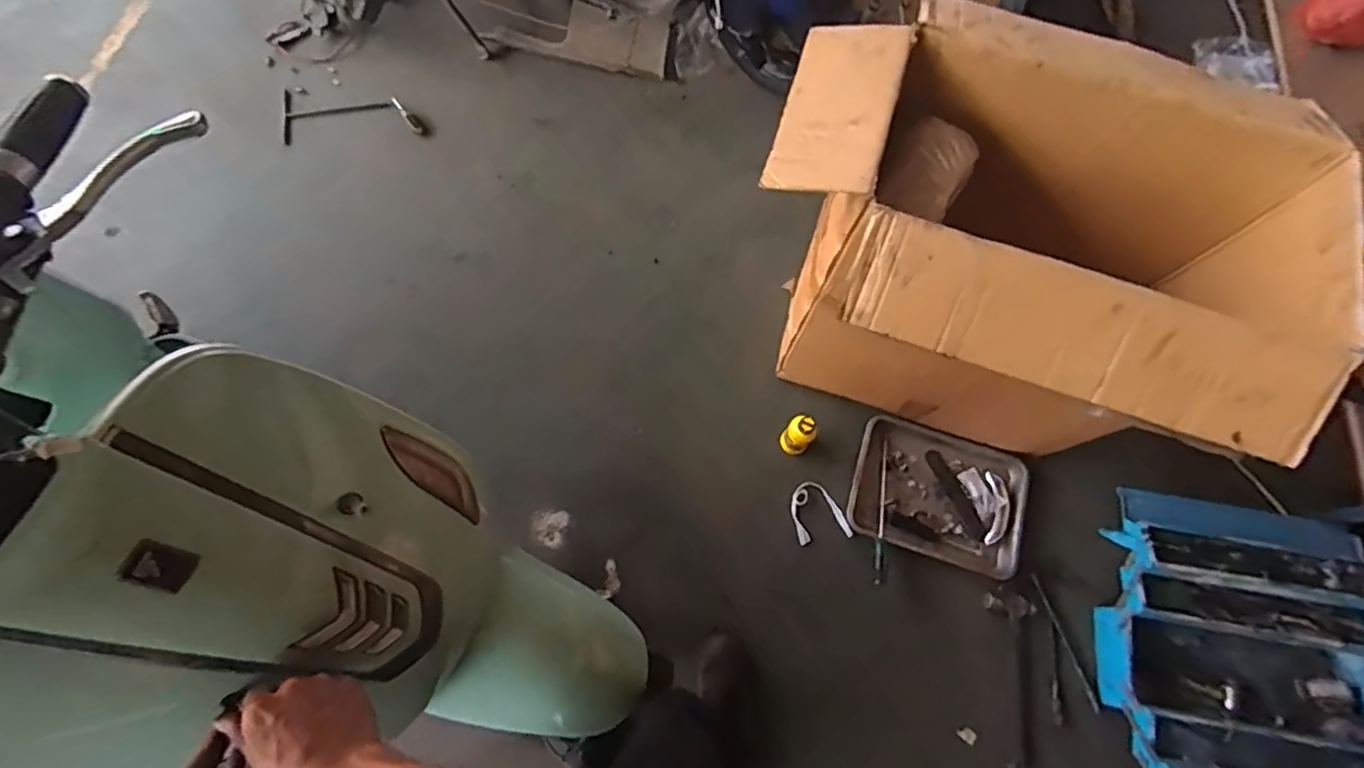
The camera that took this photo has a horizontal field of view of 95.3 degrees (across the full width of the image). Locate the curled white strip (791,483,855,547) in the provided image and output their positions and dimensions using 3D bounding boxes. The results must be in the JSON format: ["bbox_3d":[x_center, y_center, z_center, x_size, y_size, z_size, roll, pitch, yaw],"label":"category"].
[{"bbox_3d":[0.312,0.291,1.428,0.117,0.009,0.143,-15,59,9],"label":"curled white strip"}]

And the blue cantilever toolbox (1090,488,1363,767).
[{"bbox_3d":[1.140,0.605,1.249,0.537,0.186,0.688,13,70,2],"label":"blue cantilever toolbox"}]

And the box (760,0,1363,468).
[{"bbox_3d":[0.524,-0.172,1.175,0.799,0.692,0.527,22,71,5],"label":"box"}]

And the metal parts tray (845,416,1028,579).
[{"bbox_3d":[0.589,0.255,1.436,0.379,0.047,0.286,19,71,4],"label":"metal parts tray"}]

